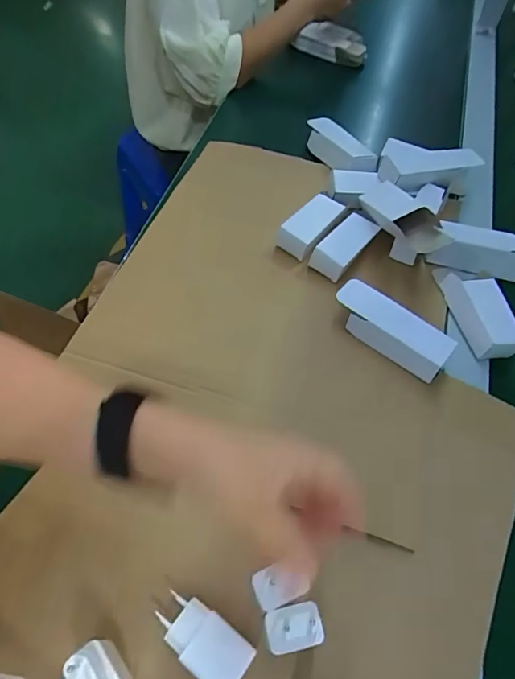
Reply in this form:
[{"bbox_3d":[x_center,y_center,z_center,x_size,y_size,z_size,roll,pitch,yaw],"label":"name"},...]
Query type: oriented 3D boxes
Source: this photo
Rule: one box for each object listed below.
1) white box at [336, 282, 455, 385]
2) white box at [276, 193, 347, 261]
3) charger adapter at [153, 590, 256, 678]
[{"bbox_3d":[0.145,-0.011,0.501,0.129,0.040,0.052,34,62,20],"label":"white box"},{"bbox_3d":[0.072,-0.147,0.585,0.048,0.035,0.092,35,62,20],"label":"white box"},{"bbox_3d":[-0.043,0.231,0.350,0.075,0.033,0.039,32,61,19],"label":"charger adapter"}]

